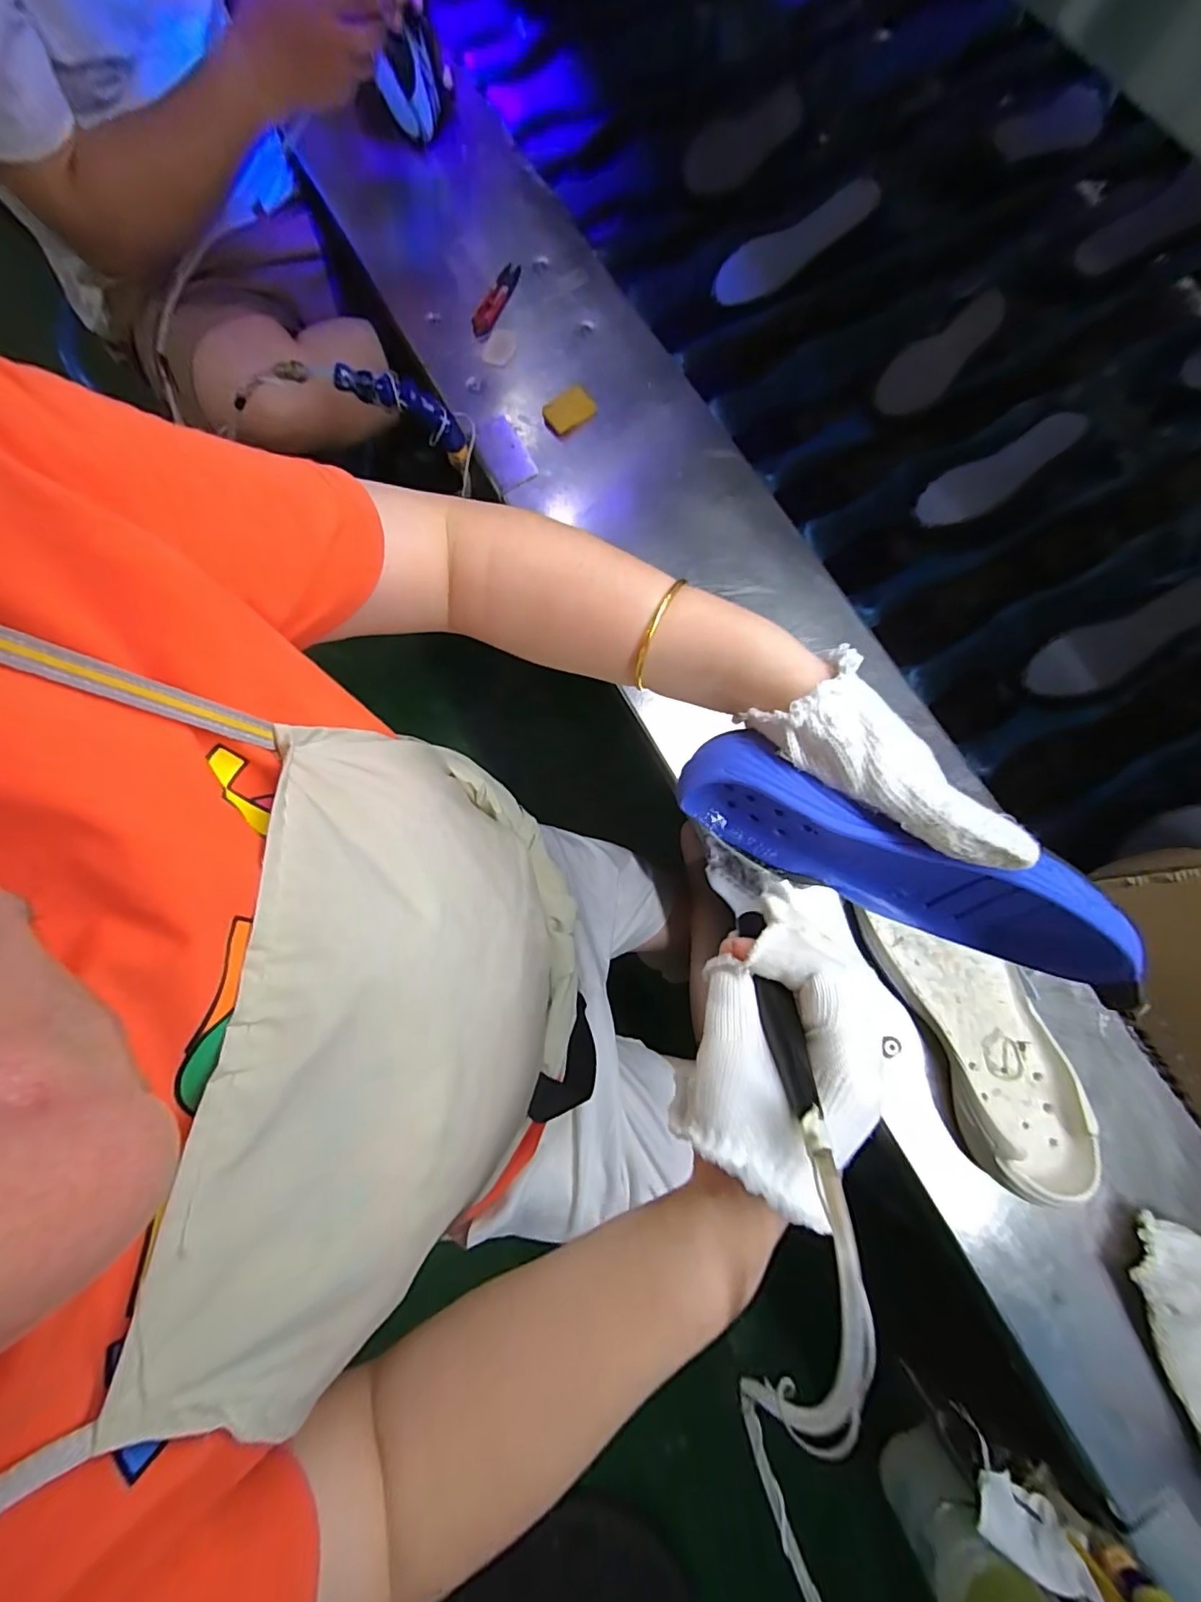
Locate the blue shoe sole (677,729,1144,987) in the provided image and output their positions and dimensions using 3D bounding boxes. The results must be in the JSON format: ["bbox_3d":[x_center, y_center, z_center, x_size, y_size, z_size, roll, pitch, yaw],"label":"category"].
[{"bbox_3d":[0.140,0.027,0.289,0.207,0.085,0.039,26,78,14],"label":"blue shoe sole"}]

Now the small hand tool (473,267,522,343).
[{"bbox_3d":[-0.118,-0.566,0.629,0.024,0.010,0.106,24,78,1],"label":"small hand tool"}]

